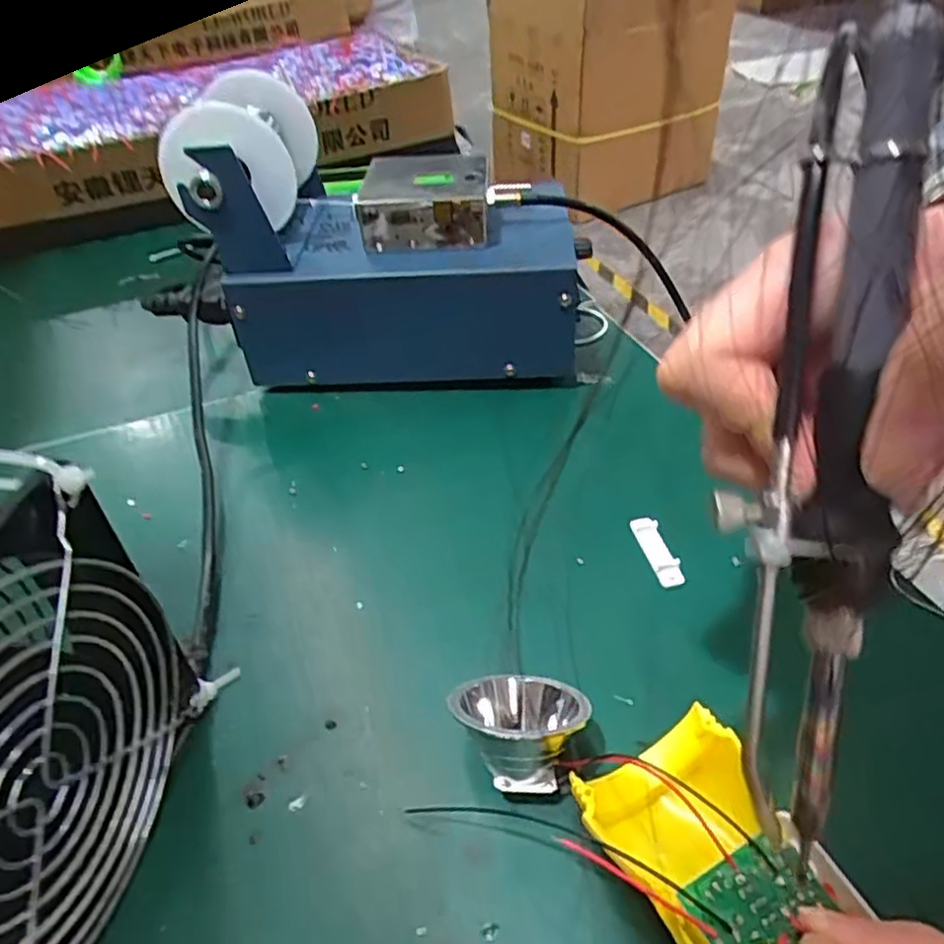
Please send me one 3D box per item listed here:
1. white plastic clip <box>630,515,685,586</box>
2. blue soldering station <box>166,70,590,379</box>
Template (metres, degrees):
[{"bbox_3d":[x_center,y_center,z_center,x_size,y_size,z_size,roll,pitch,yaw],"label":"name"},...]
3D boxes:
[{"bbox_3d":[0.077,0.032,0.297,0.011,0.005,0.035,-12,43,-8],"label":"white plastic clip"},{"bbox_3d":[-0.043,-0.124,0.382,0.198,0.133,0.094,-1,43,4],"label":"blue soldering station"}]

